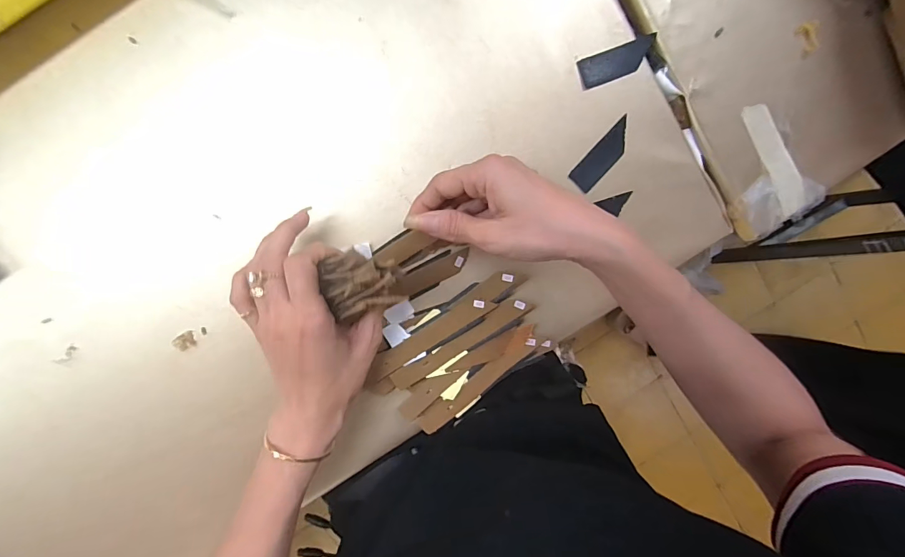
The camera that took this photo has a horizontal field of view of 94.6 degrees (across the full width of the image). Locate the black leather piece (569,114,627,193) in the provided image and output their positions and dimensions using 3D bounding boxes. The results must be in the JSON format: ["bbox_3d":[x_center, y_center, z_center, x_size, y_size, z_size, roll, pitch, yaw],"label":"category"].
[{"bbox_3d":[0.125,-0.101,0.344,0.022,0.004,0.064,42,91,-10],"label":"black leather piece"}]

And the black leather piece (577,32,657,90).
[{"bbox_3d":[0.136,-0.176,0.339,0.068,0.004,0.023,-22,99,-3],"label":"black leather piece"}]

